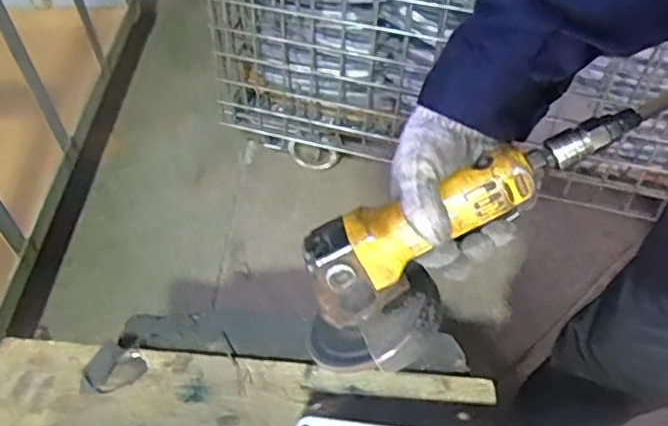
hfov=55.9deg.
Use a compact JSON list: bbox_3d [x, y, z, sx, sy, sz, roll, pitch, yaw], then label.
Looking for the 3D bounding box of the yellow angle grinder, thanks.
[{"bbox_3d":[0.080,0.008,0.431,0.268,0.075,0.091,-40,54,9],"label":"yellow angle grinder"}]

